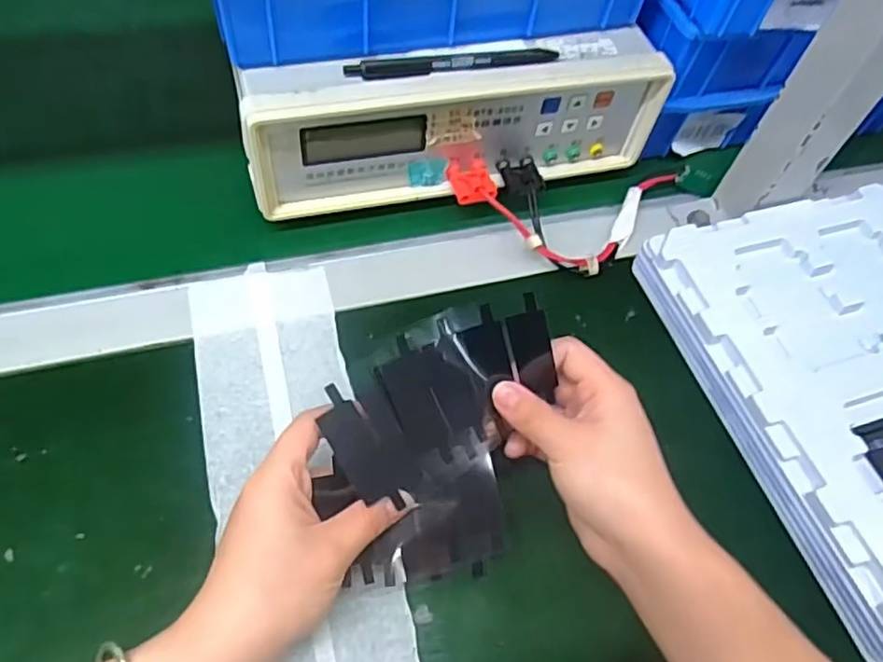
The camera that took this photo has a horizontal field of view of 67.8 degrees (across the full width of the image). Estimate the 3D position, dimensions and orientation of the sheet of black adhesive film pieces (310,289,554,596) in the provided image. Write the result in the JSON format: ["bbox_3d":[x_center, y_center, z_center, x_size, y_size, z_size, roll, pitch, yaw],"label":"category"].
[{"bbox_3d":[0.003,0.060,0.331,0.129,0.017,0.122,-18,93,-13],"label":"sheet of black adhesive film pieces"}]

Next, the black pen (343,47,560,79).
[{"bbox_3d":[0.009,-0.169,0.413,0.136,0.013,0.014,-10,60,-14],"label":"black pen"}]

